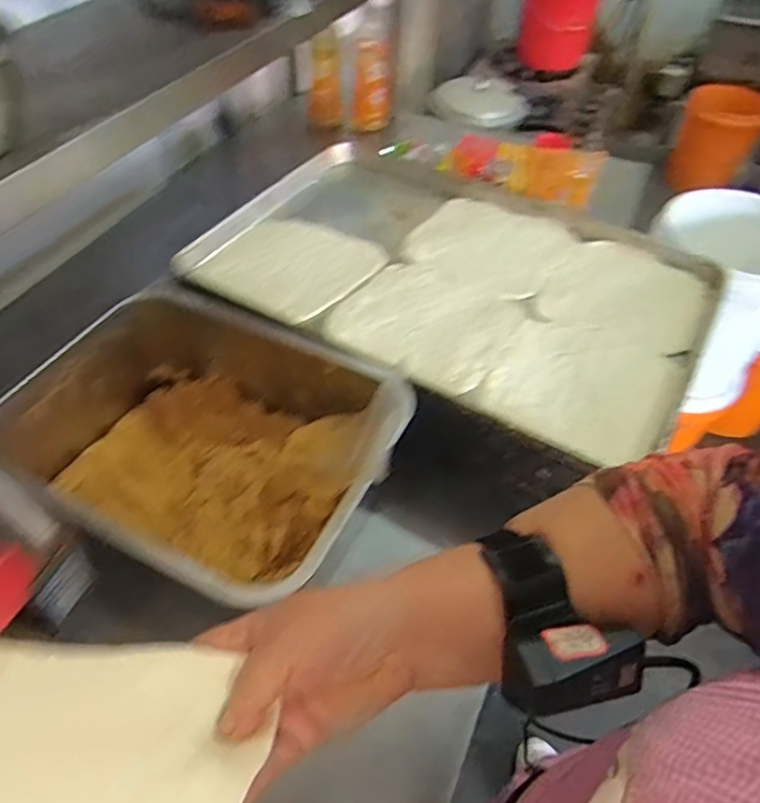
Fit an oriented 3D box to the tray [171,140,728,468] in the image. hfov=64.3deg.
[{"bbox_3d":[0.096,-0.163,0.781,0.596,0.044,0.402,28,51,19],"label":"tray"}]

